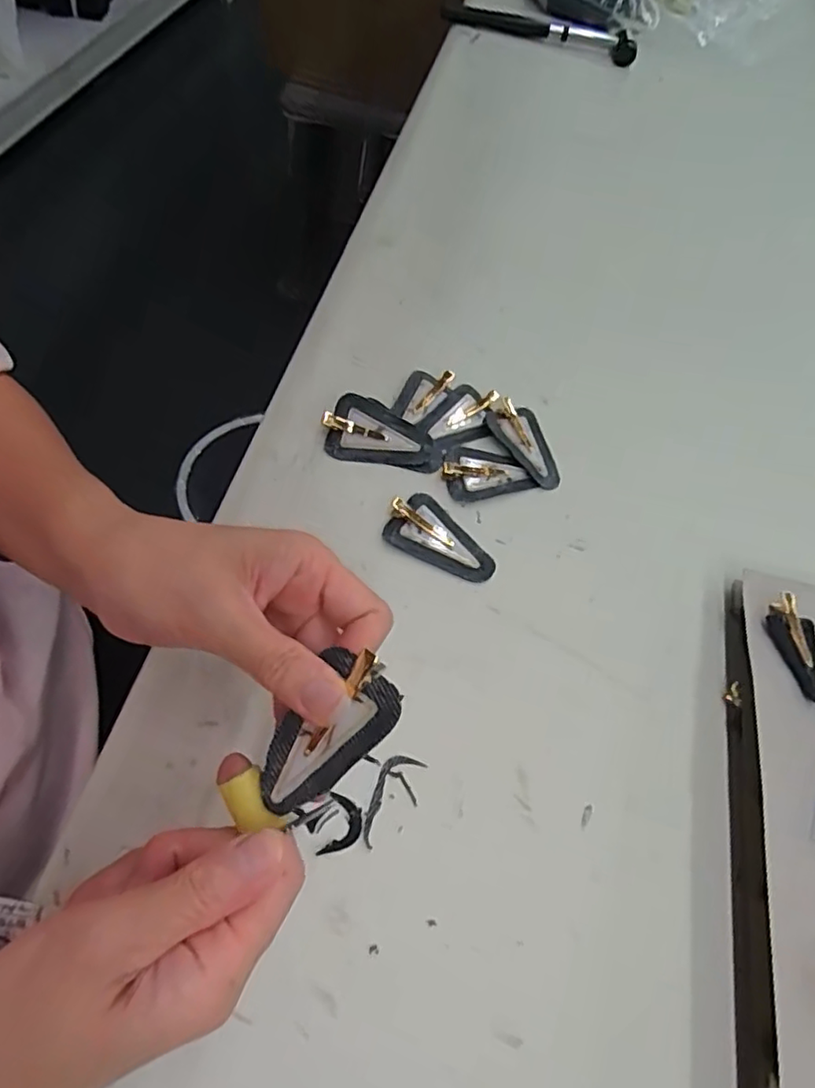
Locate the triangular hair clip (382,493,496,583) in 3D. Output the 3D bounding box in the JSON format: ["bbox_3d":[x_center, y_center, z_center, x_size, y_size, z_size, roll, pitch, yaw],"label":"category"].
[{"bbox_3d":[0.022,-0.007,0.365,0.068,0.009,0.040,24,60,8],"label":"triangular hair clip"}]

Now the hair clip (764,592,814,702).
[{"bbox_3d":[0.216,0.055,0.337,0.021,0.006,0.059,-1,59,-7],"label":"hair clip"}]

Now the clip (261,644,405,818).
[{"bbox_3d":[-0.031,0.069,0.229,0.035,0.008,0.061,43,87,19],"label":"clip"}]

